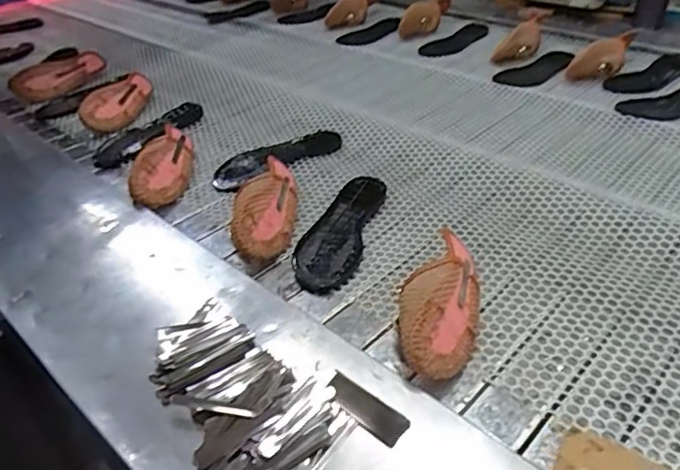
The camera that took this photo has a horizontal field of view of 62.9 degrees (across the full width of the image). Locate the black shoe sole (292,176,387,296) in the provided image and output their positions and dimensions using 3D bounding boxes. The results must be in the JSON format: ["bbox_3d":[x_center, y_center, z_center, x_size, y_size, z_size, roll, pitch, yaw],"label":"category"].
[{"bbox_3d":[0.004,-0.010,0.814,0.089,0.026,0.249,11,39,19],"label":"black shoe sole"}]

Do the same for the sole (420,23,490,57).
[{"bbox_3d":[0.295,-0.495,1.419,0.232,0.027,0.082,-31,44,-32],"label":"sole"}]

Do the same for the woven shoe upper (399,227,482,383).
[{"bbox_3d":[0.117,0.078,0.640,0.085,0.077,0.203,9,38,17],"label":"woven shoe upper"}]

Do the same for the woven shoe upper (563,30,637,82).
[{"bbox_3d":[0.570,-0.384,1.184,0.188,0.065,0.064,-32,41,-5],"label":"woven shoe upper"}]

